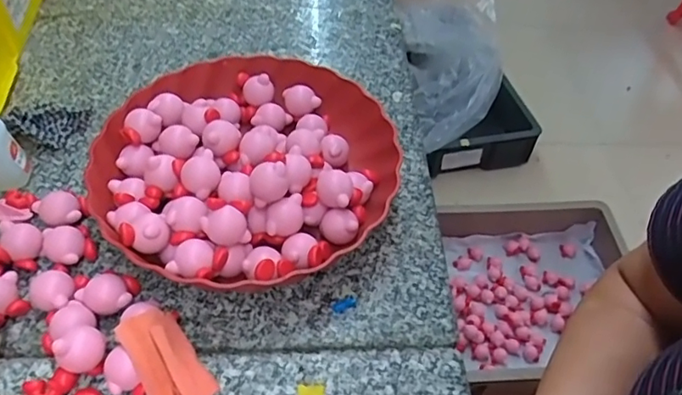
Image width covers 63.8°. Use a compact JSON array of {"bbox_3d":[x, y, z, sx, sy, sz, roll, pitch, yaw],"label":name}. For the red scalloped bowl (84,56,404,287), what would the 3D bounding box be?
[{"bbox_3d":[-0.079,-0.031,0.458,0.236,0.061,0.226,3,47,-3],"label":"red scalloped bowl"}]

